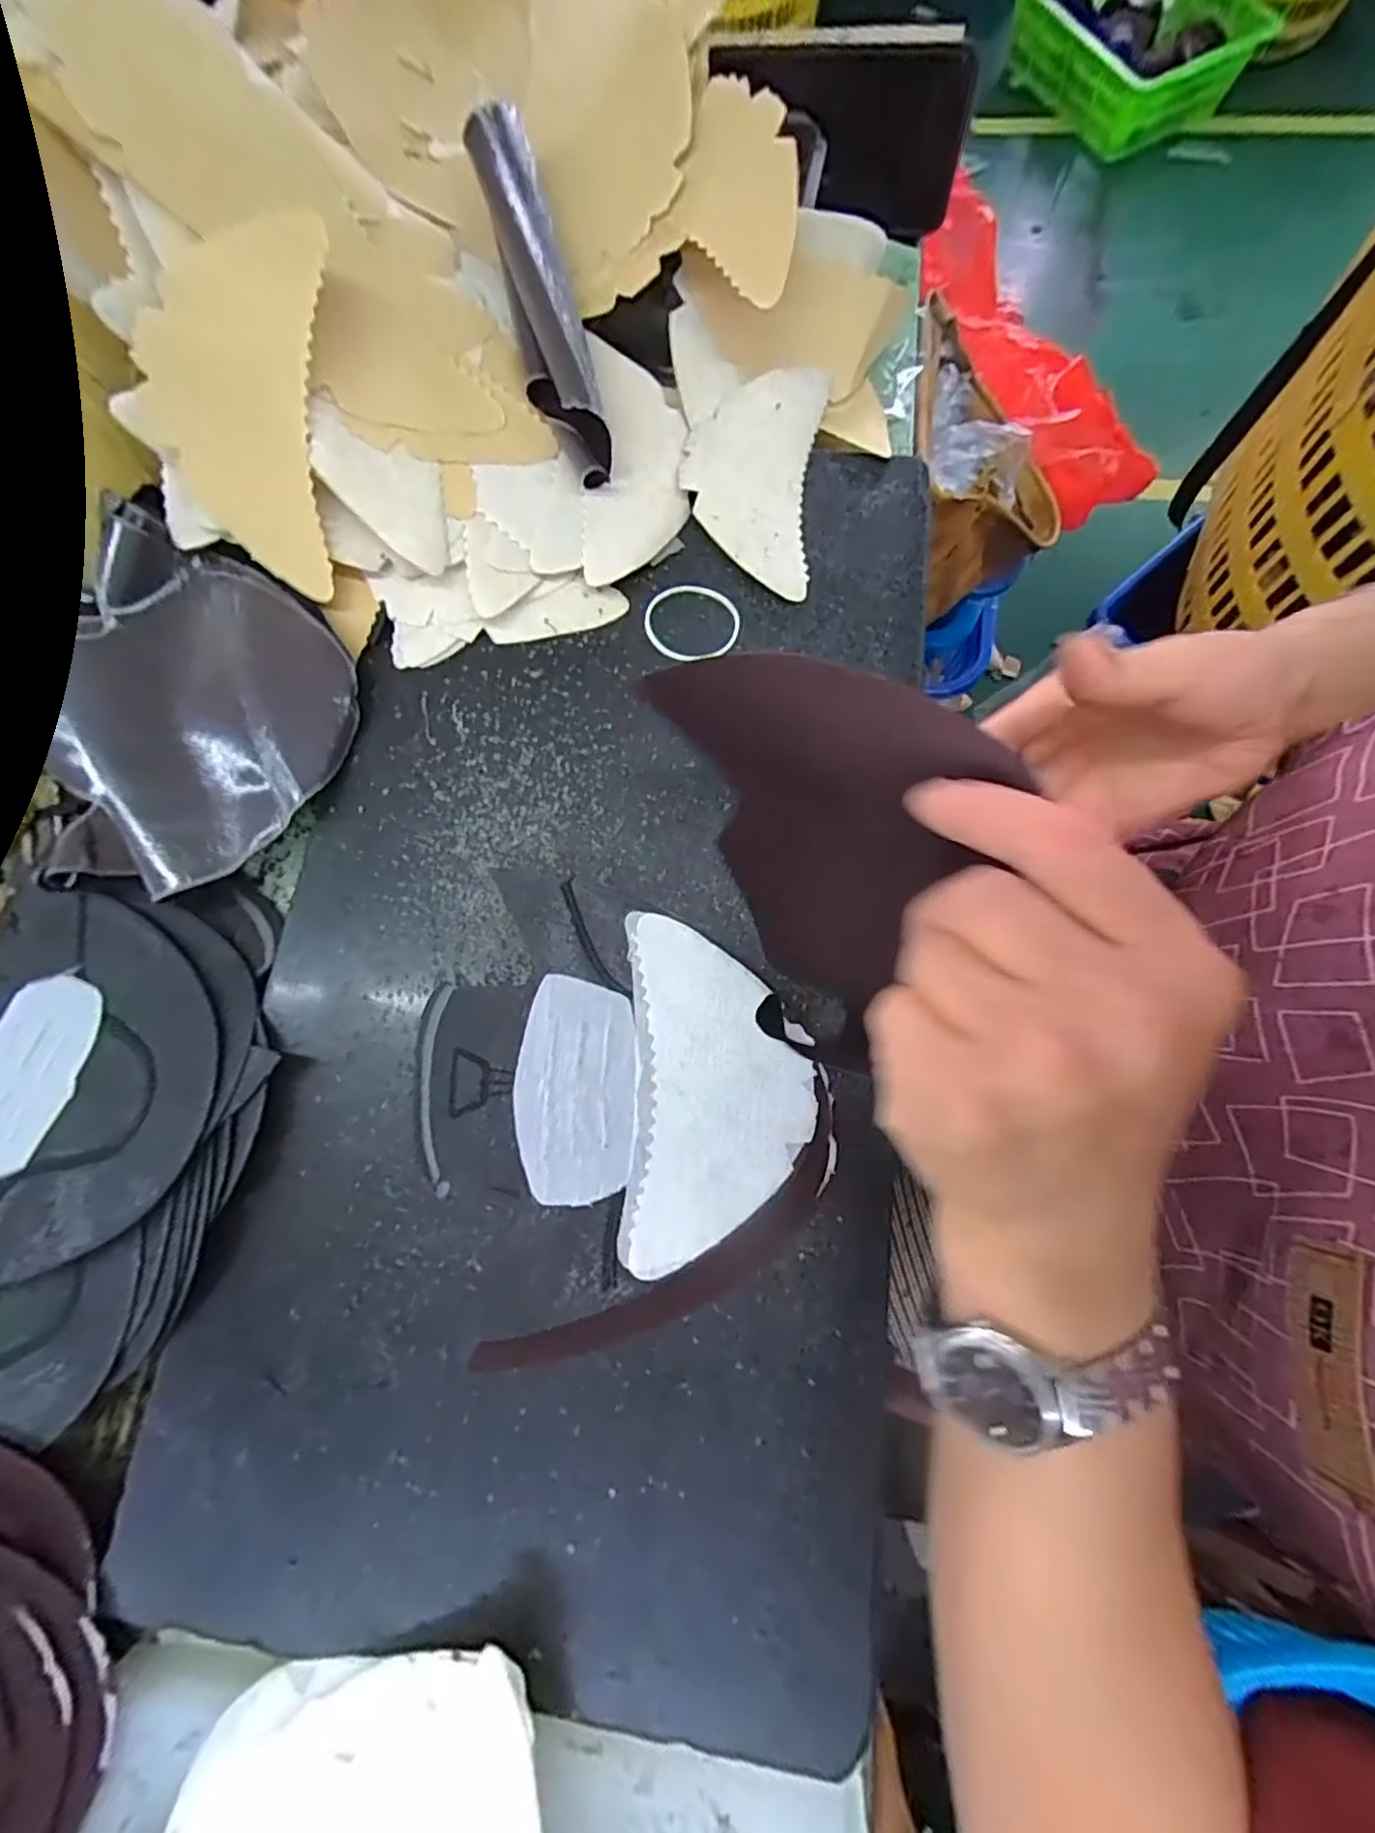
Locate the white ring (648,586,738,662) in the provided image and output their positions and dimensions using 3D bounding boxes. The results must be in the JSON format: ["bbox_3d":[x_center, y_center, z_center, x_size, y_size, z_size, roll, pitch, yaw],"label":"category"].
[{"bbox_3d":[0.002,-0.158,0.336,0.050,0.004,0.045,0,77,1],"label":"white ring"}]

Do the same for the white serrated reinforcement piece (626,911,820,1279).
[{"bbox_3d":[0.016,0.073,0.278,0.077,0.004,0.146,-2,77,3],"label":"white serrated reinforcement piece"}]

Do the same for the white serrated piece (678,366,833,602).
[{"bbox_3d":[0.037,-0.252,0.353,0.075,0.015,0.150,8,77,2],"label":"white serrated piece"}]

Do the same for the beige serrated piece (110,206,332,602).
[{"bbox_3d":[-0.214,-0.241,0.293,0.081,0.009,0.143,8,117,-11],"label":"beige serrated piece"}]

